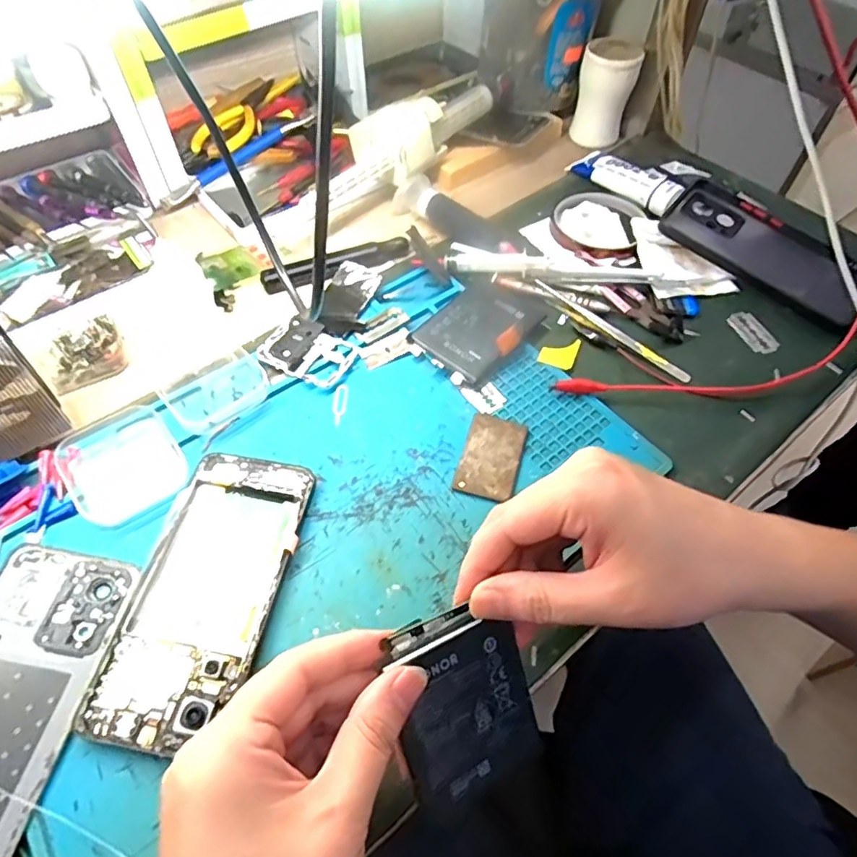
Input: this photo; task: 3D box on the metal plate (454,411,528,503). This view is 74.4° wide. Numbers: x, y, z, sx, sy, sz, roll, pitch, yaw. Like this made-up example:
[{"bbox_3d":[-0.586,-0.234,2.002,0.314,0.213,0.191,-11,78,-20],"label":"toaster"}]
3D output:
[{"bbox_3d":[0.040,0.017,0.360,0.036,0.005,0.061,15,57,8],"label":"metal plate"}]

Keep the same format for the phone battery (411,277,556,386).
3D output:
[{"bbox_3d":[0.040,-0.079,0.425,0.062,0.008,0.099,35,61,20],"label":"phone battery"}]

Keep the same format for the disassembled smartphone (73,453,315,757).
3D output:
[{"bbox_3d":[-0.119,0.084,0.306,0.075,0.008,0.157,10,56,5],"label":"disassembled smartphone"}]

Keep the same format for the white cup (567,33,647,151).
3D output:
[{"bbox_3d":[0.175,-0.335,0.560,0.052,0.078,0.047,16,57,9],"label":"white cup"}]

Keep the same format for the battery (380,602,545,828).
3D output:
[{"bbox_3d":[0.017,0.121,0.248,0.062,0.007,0.083,-19,97,-24],"label":"battery"}]

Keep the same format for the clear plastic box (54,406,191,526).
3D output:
[{"bbox_3d":[-0.188,0.018,0.343,0.063,0.015,0.076,-34,63,-22],"label":"clear plastic box"}]

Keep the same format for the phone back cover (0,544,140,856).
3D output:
[{"bbox_3d":[-0.206,0.134,0.269,0.075,0.009,0.158,8,56,4],"label":"phone back cover"}]

